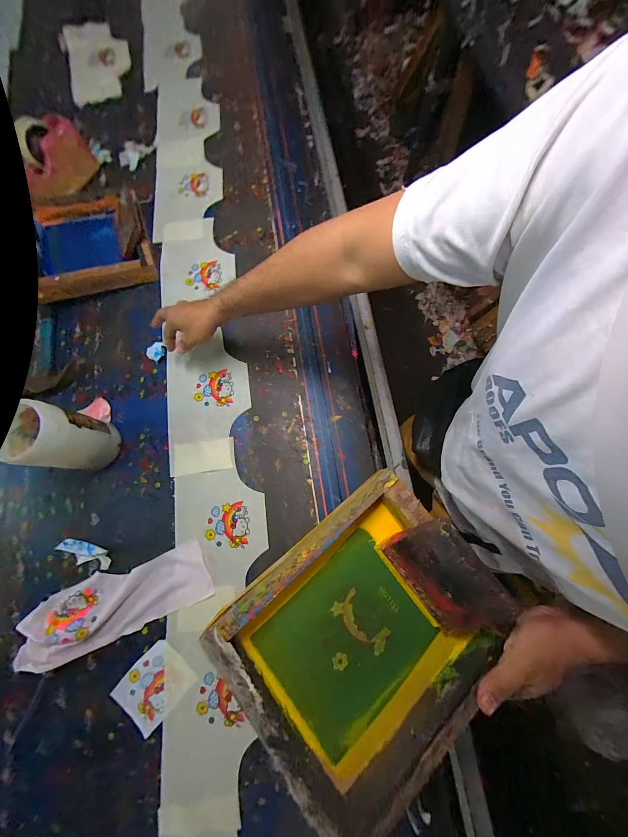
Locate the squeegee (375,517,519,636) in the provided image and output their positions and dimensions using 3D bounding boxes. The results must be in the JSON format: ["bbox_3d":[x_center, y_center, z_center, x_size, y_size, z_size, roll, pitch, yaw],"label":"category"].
[{"bbox_3d":[0.148,0.184,0.325,0.106,0.015,0.133,-42,82,34],"label":"squeegee"}]

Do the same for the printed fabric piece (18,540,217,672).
[{"bbox_3d":[-0.338,0.315,0.490,0.310,0.020,0.106,-22,78,-5],"label":"printed fabric piece"}]

